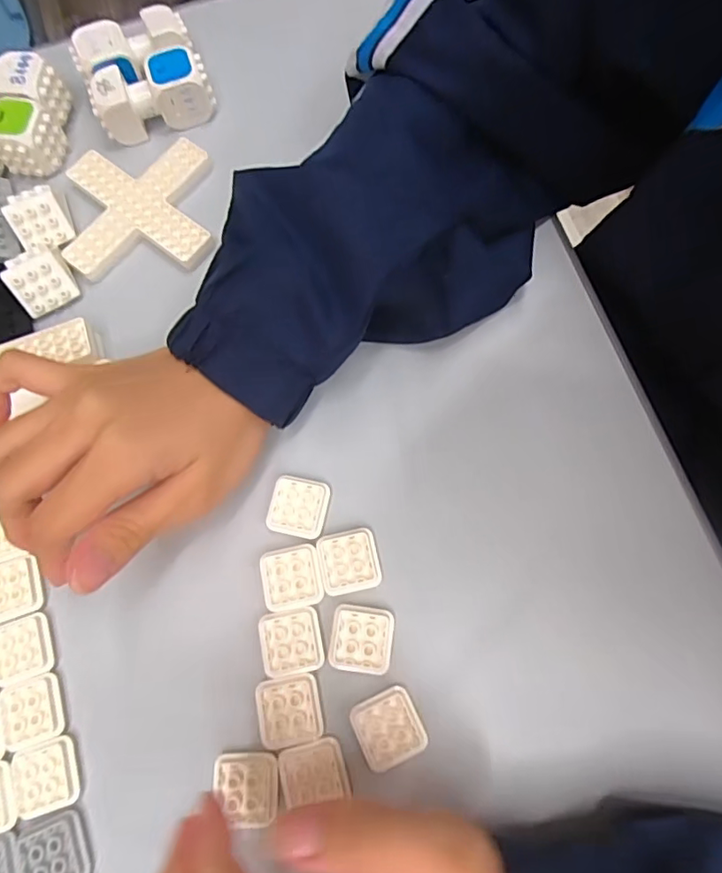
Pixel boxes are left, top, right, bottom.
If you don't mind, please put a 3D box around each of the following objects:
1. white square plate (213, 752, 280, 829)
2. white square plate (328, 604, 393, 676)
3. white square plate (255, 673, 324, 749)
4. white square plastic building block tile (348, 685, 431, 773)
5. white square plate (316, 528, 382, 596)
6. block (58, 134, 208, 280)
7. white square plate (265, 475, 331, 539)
[{"bbox_3d":[-0.049,0.152,0.227,0.028,0.006,0.027,-2,77,-1],"label":"white square plate"},{"bbox_3d":[0.000,0.092,0.240,0.028,0.004,0.028,4,74,5],"label":"white square plate"},{"bbox_3d":[-0.032,0.121,0.232,0.029,0.004,0.027,-12,73,0],"label":"white square plate"},{"bbox_3d":[0.012,0.127,0.229,0.028,0.004,0.028,-26,73,-4],"label":"white square plastic building block tile"},{"bbox_3d":[-0.006,0.059,0.248,0.028,0.004,0.028,-12,73,0],"label":"white square plate"},{"bbox_3d":[-0.132,-0.135,0.311,0.083,0.008,0.083,-8,73,2],"label":"block"},{"bbox_3d":[-0.030,0.034,0.259,0.027,0.007,0.028,12,75,7],"label":"white square plate"}]

